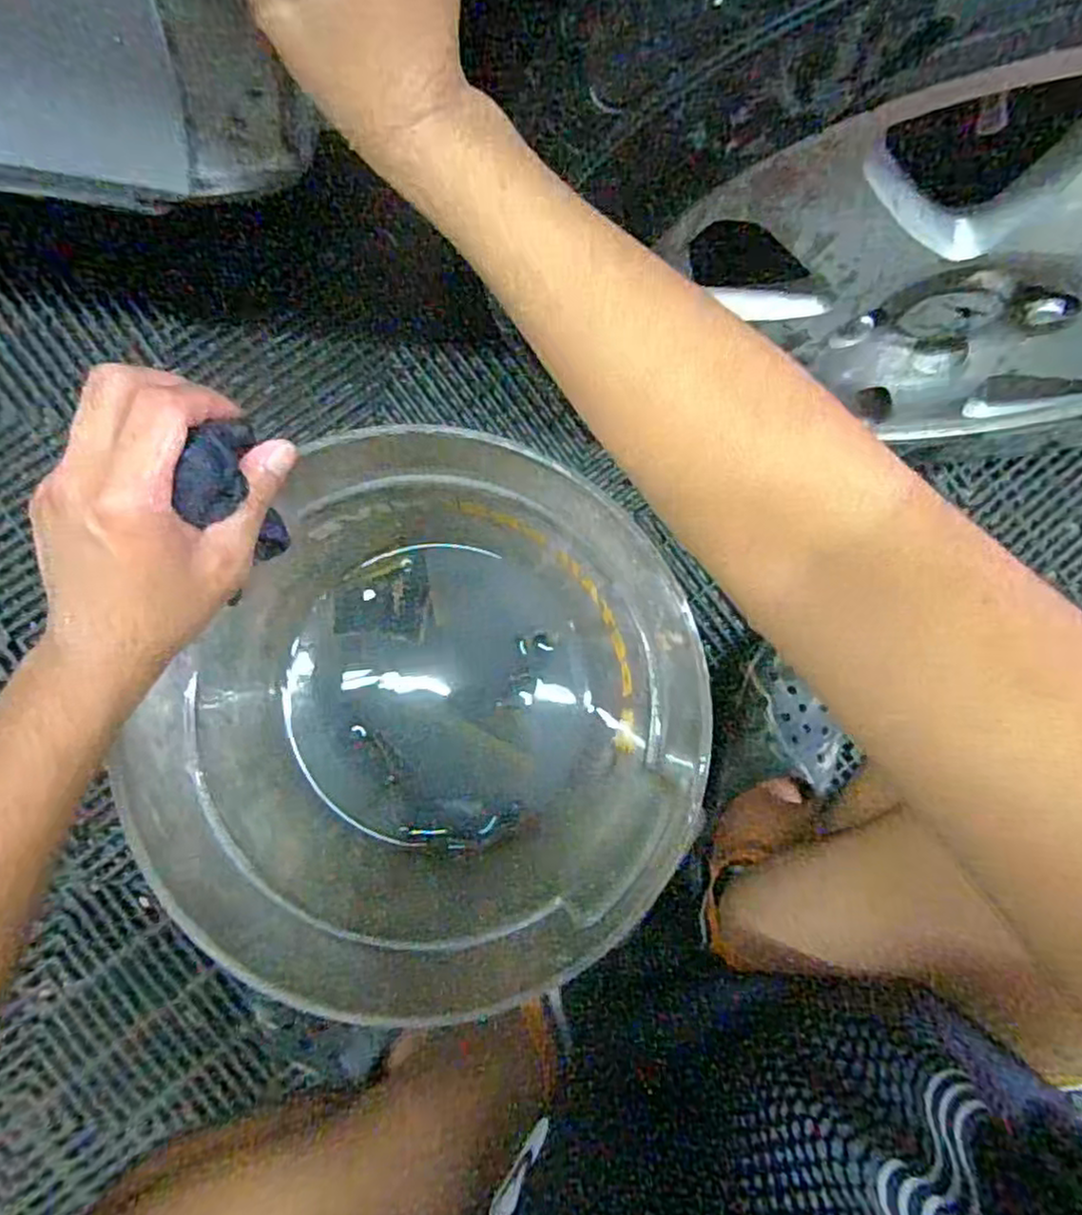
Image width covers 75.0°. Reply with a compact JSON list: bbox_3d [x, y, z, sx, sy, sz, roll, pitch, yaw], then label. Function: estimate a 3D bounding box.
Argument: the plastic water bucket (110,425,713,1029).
[{"bbox_3d":[-0.073,0.075,0.499,0.297,0.259,0.295,0,86,-6],"label":"plastic water bucket"}]

